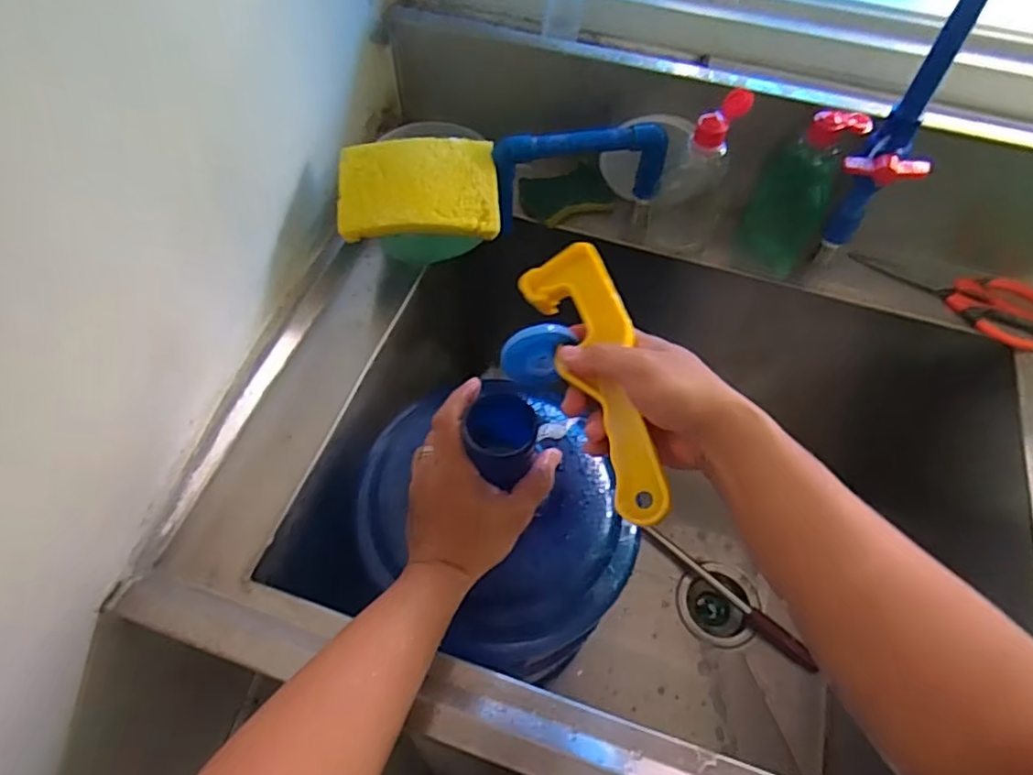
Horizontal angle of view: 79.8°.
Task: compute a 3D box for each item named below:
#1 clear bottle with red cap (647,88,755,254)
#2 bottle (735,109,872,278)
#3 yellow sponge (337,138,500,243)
[{"bbox_3d":[0.184,-0.218,0.630,0.069,0.168,0.058,23,60,12],"label":"clear bottle with red cap"},{"bbox_3d":[0.285,-0.200,0.639,0.074,0.179,0.047,23,60,12],"label":"bottle"},{"bbox_3d":[-0.093,-0.192,0.592,0.147,0.039,0.092,-3,58,-4],"label":"yellow sponge"}]

